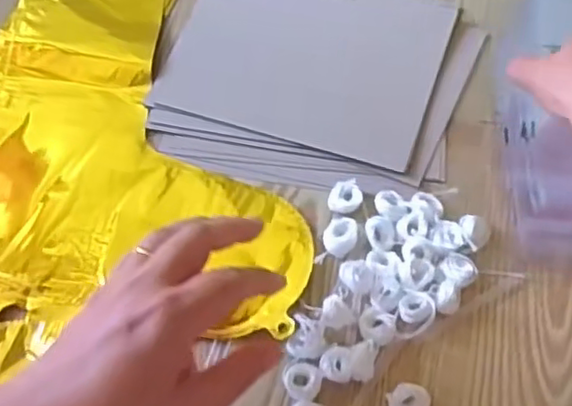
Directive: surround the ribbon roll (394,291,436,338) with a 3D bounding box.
[{"bbox_3d":[0.077,0.067,0.382,0.021,0.018,0.028,12,61,10],"label":"ribbon roll"}]

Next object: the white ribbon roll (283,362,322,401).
[{"bbox_3d":[0.009,0.103,0.366,0.021,0.009,0.020,-1,59,2],"label":"white ribbon roll"}]

